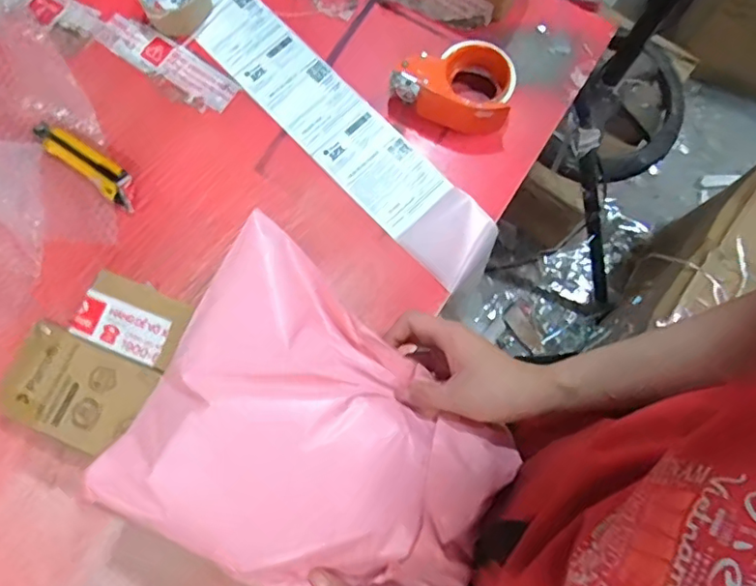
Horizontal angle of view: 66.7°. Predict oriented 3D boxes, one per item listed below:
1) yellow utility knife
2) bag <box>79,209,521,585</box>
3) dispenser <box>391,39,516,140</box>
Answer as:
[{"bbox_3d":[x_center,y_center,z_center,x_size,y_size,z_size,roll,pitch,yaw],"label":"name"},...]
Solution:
[{"bbox_3d":[-0.356,-0.161,0.700,0.164,0.012,0.038,37,79,8],"label":"yellow utility knife"},{"bbox_3d":[-0.046,0.136,0.516,0.330,0.063,0.258,32,79,7],"label":"bag"},{"bbox_3d":[0.100,-0.251,0.697,0.135,0.075,0.098,36,79,7],"label":"dispenser"}]

